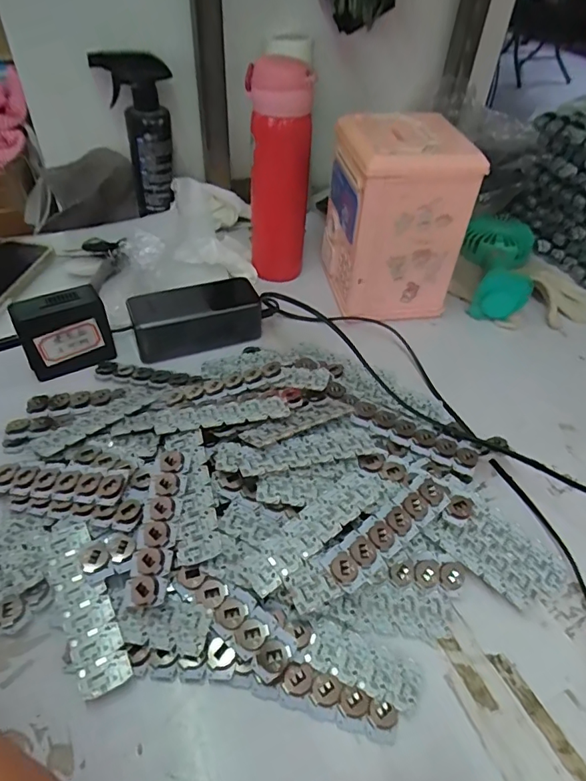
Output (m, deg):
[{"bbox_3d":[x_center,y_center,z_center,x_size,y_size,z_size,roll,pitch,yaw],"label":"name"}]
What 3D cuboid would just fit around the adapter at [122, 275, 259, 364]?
[{"bbox_3d":[-0.099,-0.080,0.514,0.131,0.041,0.054,-15,49,-19],"label":"adapter"}]

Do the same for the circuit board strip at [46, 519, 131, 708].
[{"bbox_3d":[-0.135,0.137,0.319,0.029,0.006,0.109,-19,58,-24],"label":"circuit board strip"}]

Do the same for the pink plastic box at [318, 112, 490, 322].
[{"bbox_3d":[0.109,-0.189,0.549,0.123,0.178,0.122,-4,46,-10],"label":"pink plastic box"}]

